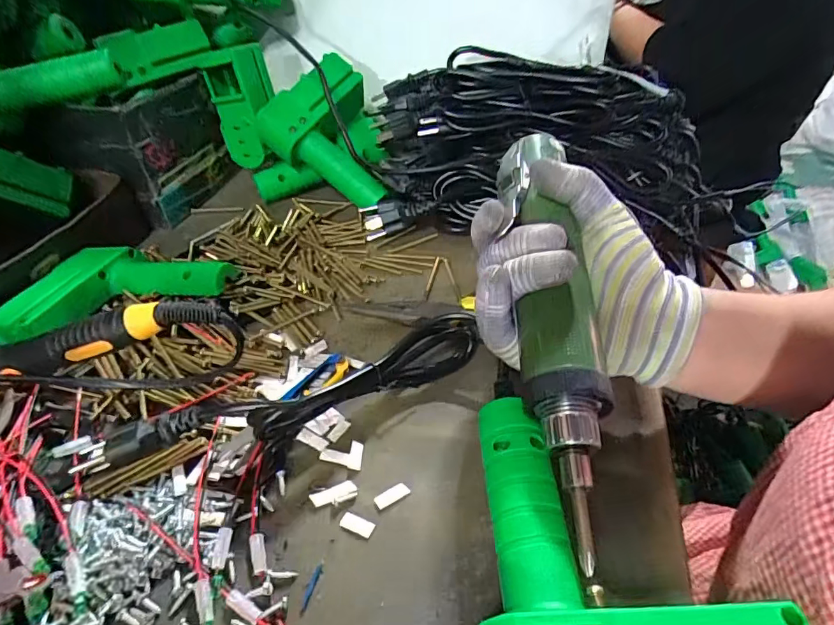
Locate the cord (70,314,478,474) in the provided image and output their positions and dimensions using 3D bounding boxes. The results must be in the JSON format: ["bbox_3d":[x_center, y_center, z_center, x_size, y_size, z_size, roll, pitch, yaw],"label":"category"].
[{"bbox_3d":[-0.075,0.052,0.303,0.255,0.030,0.039,-16,43,-16],"label":"cord"}]

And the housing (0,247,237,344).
[{"bbox_3d":[-0.225,-0.010,0.363,0.142,0.033,0.102,6,42,9],"label":"housing"}]

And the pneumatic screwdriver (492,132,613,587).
[{"bbox_3d":[0.072,-0.003,0.250,0.042,0.033,0.245,2,59,-1],"label":"pneumatic screwdriver"}]

